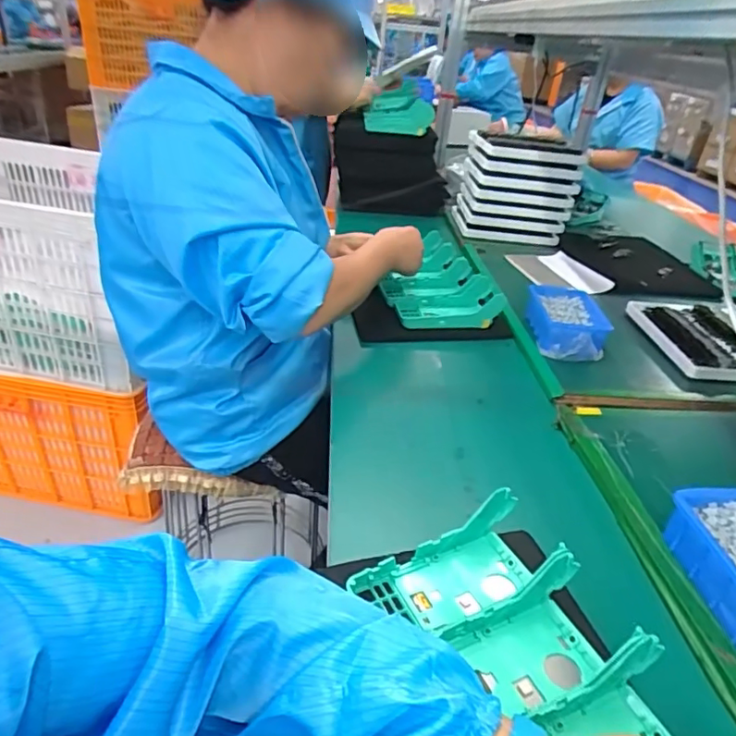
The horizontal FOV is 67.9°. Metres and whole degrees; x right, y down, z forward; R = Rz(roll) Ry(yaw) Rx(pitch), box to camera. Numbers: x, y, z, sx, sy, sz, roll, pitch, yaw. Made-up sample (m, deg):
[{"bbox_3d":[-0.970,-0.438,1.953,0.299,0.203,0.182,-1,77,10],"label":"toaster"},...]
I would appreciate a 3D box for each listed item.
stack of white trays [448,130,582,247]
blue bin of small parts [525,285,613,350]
[{"bbox_3d":[0.343,-0.431,1.297,0.243,0.205,0.197,5,33,-6],"label":"stack of white trays"},{"bbox_3d":[0.315,-0.073,0.866,0.118,0.052,0.164,10,33,2],"label":"blue bin of small parts"}]

